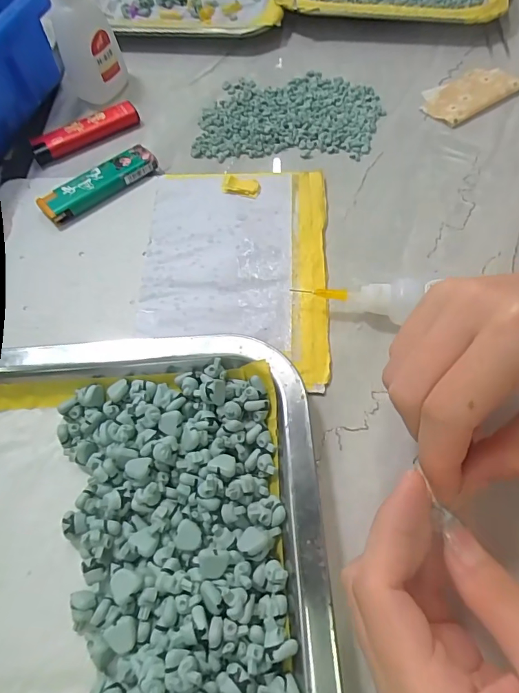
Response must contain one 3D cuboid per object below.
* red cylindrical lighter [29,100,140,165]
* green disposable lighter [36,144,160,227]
[{"bbox_3d":[-0.126,-0.156,0.317,0.078,0.010,0.017,-28,66,-12],"label":"red cylindrical lighter"},{"bbox_3d":[-0.106,-0.108,0.293,0.079,0.010,0.022,-36,68,-15],"label":"green disposable lighter"}]

